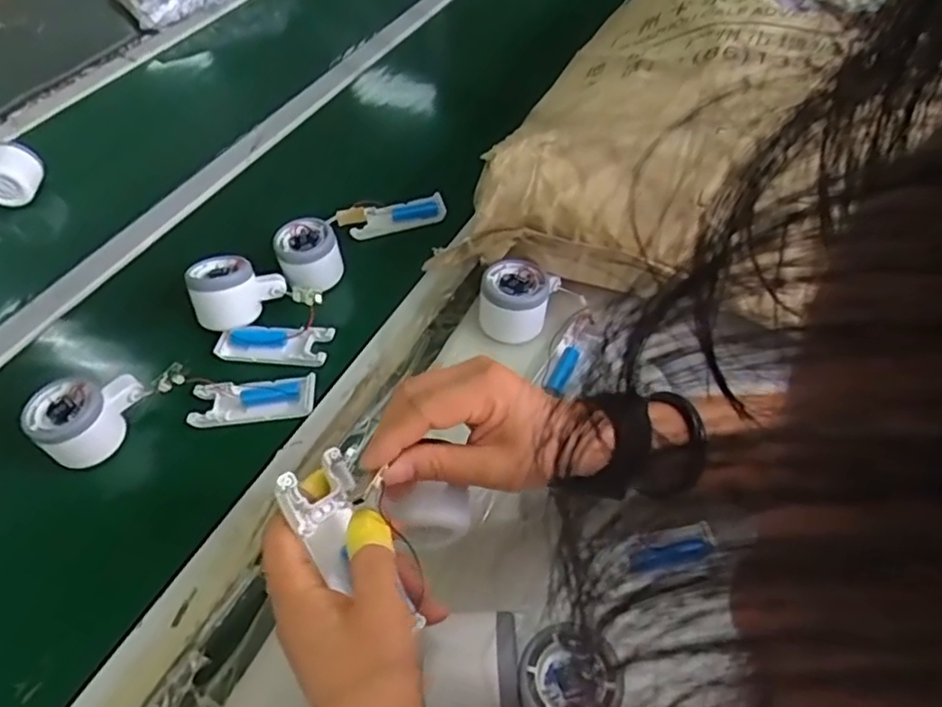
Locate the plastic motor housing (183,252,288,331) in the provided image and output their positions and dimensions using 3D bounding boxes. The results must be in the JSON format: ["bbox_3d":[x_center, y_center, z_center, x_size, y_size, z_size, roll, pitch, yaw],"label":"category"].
[{"bbox_3d":[-0.221,-0.061,0.605,0.083,0.053,0.054,-27,53,-15],"label":"plastic motor housing"}]

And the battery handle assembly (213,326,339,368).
[{"bbox_3d":[-0.181,-0.008,0.590,0.103,0.014,0.040,0,53,7],"label":"battery handle assembly"}]

